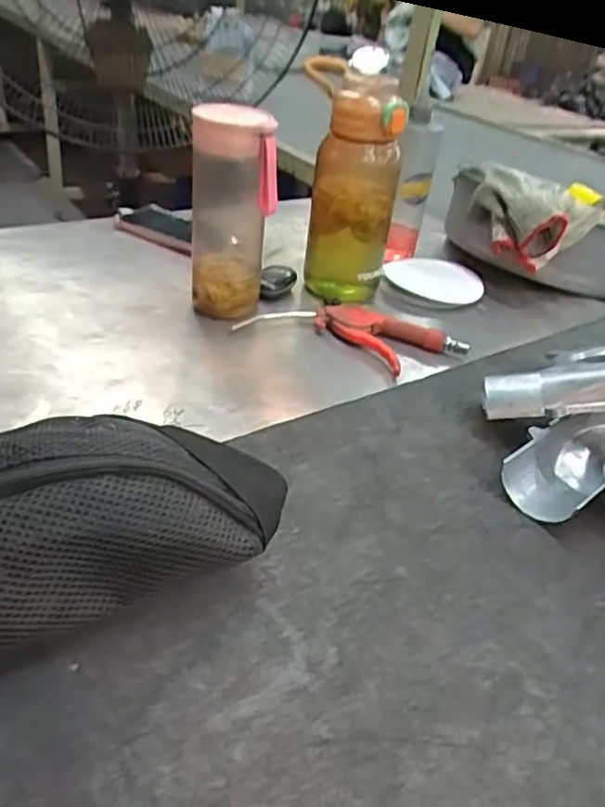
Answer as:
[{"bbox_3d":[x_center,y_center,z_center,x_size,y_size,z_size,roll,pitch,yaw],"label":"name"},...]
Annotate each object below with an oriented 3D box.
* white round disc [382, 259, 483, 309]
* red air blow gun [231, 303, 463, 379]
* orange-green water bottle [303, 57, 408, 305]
[{"bbox_3d":[0.156,-0.152,0.775,0.115,0.016,0.115,5,35,-2],"label":"white round disc"},{"bbox_3d":[0.049,-0.070,0.629,0.220,0.019,0.085,14,36,10],"label":"red air blow gun"},{"bbox_3d":[0.044,-0.223,0.670,0.105,0.216,0.076,11,35,6],"label":"orange-green water bottle"}]

